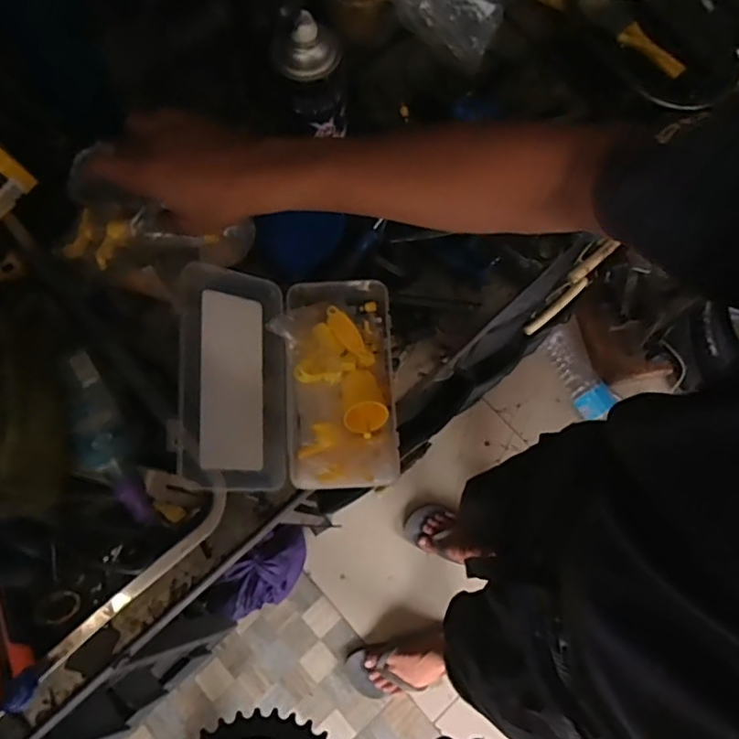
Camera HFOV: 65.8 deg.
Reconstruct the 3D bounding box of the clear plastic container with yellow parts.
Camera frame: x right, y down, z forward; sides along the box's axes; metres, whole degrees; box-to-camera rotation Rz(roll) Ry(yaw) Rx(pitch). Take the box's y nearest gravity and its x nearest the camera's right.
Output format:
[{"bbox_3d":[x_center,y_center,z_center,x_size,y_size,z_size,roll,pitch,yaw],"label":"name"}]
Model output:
[{"bbox_3d":[-0.069,0.003,0.508,0.183,0.090,0.201,-3,75,-1],"label":"clear plastic container with yellow parts"}]

